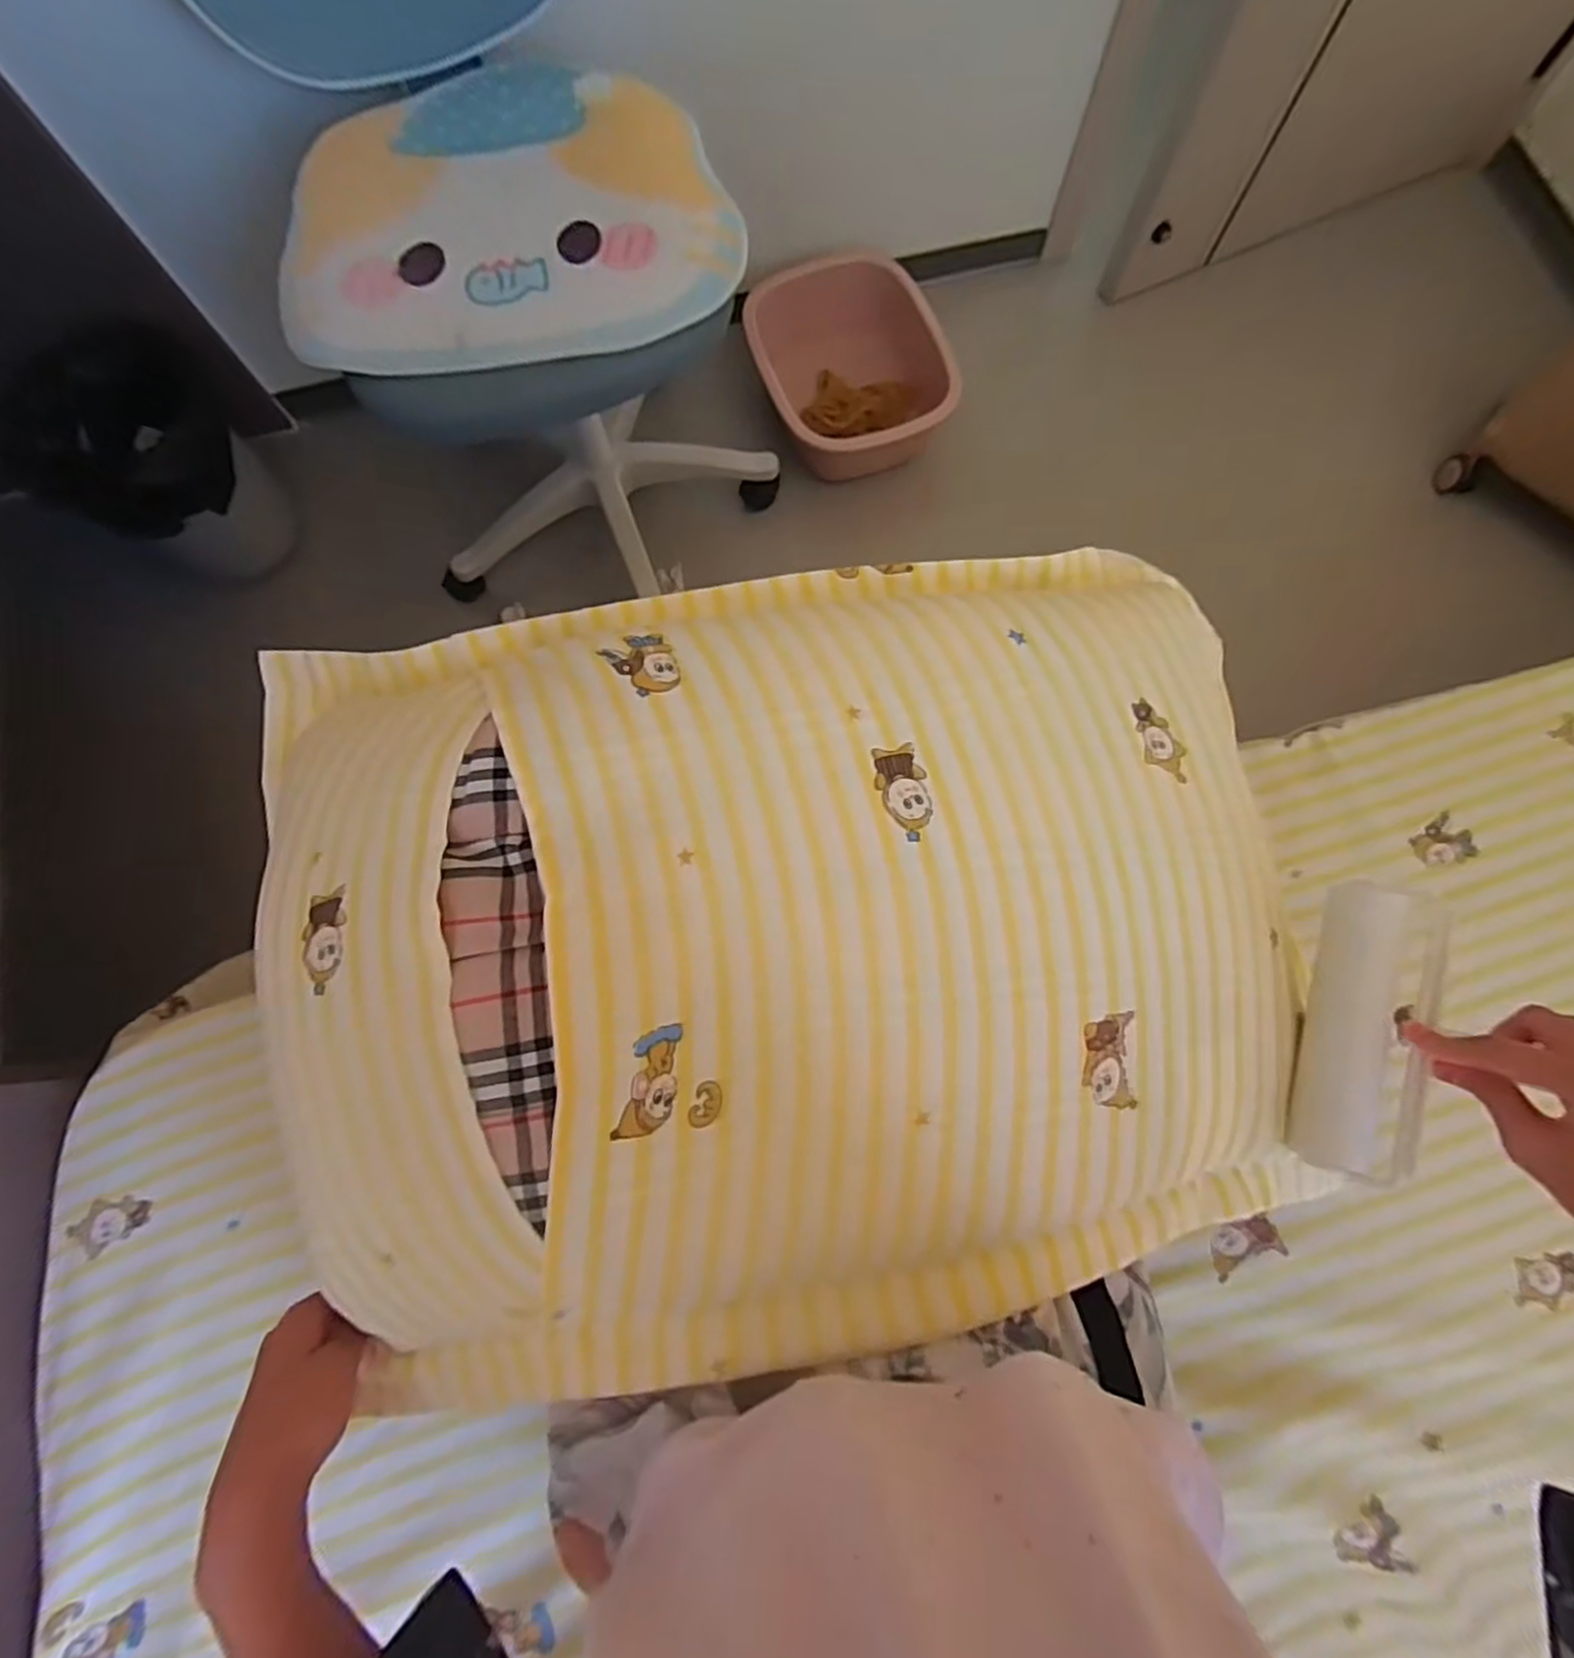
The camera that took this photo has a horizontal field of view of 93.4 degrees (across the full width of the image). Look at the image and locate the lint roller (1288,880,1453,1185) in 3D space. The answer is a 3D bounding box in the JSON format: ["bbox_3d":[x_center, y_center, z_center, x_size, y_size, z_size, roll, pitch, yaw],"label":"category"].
[{"bbox_3d":[0.337,0.115,0.431,0.042,0.042,0.164,15,81,4],"label":"lint roller"}]

